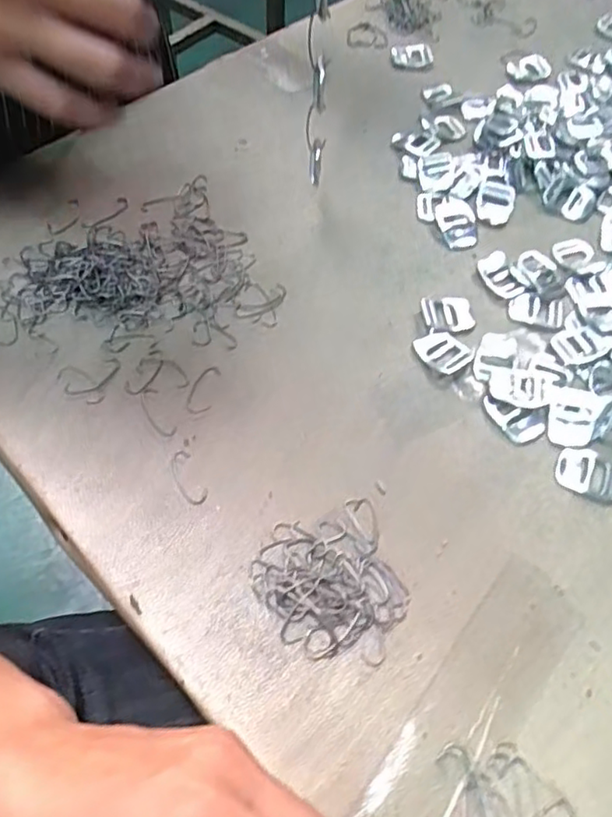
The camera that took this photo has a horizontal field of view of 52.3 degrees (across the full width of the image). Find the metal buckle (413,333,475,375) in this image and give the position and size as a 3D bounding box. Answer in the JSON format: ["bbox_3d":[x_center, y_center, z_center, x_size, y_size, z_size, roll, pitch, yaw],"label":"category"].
[{"bbox_3d":[0.093,-0.039,0.419,0.030,0.004,0.034,-33,66,-20],"label":"metal buckle"}]

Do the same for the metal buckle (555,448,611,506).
[{"bbox_3d":[0.171,0.039,0.375,0.039,0.004,0.029,25,61,12],"label":"metal buckle"}]

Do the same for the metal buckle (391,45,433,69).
[{"bbox_3d":[0.104,-0.346,0.610,0.039,0.004,0.039,3,59,-1],"label":"metal buckle"}]

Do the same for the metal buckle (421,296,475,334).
[{"bbox_3d":[0.100,-0.066,0.436,0.036,0.004,0.029,-9,60,-8],"label":"metal buckle"}]

